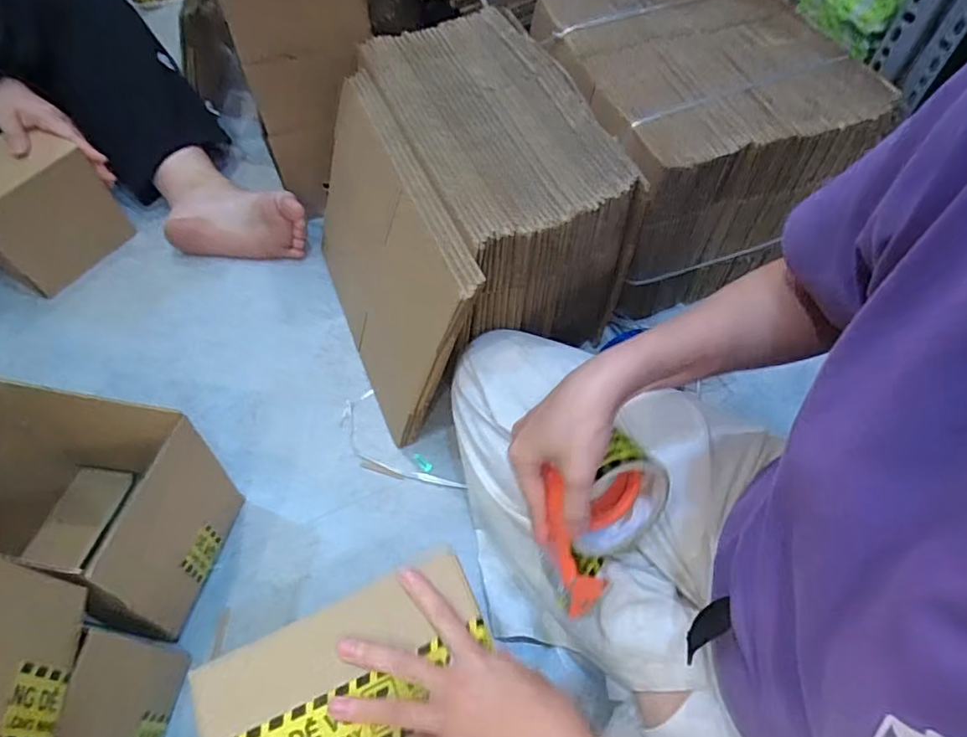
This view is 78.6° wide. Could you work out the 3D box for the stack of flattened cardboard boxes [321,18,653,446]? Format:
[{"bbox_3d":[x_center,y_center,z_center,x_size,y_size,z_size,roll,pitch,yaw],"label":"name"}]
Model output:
[{"bbox_3d":[-0.033,-0.181,0.682,0.291,0.220,0.364,-20,60,-12],"label":"stack of flattened cardboard boxes"}]

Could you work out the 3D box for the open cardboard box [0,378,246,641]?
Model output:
[{"bbox_3d":[-0.374,0.134,0.558,0.207,0.181,0.159,12,59,7],"label":"open cardboard box"}]

